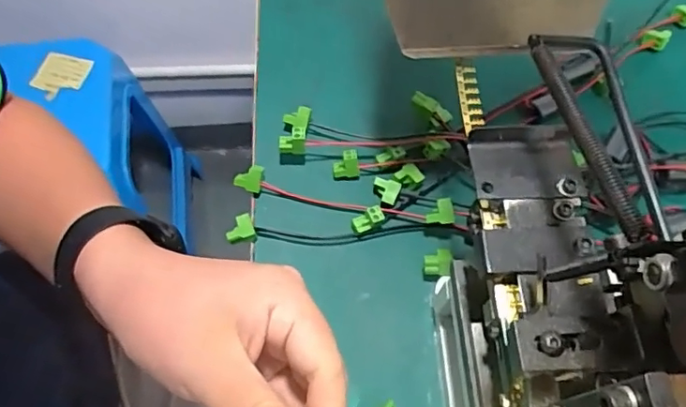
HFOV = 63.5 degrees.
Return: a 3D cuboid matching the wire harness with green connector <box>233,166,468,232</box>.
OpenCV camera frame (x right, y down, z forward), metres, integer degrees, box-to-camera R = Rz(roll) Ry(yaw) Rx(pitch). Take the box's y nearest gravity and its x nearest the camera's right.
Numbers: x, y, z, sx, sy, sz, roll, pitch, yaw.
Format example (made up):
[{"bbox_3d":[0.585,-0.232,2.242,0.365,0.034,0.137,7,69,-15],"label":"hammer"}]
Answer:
[{"bbox_3d":[0.004,-0.002,0.370,0.154,0.015,0.015,10,64,3],"label":"wire harness with green connector"}]

